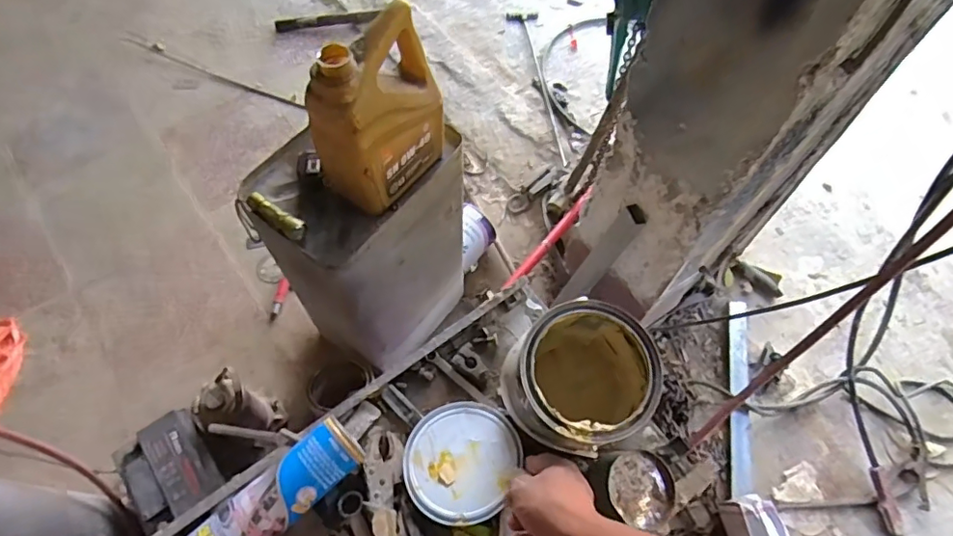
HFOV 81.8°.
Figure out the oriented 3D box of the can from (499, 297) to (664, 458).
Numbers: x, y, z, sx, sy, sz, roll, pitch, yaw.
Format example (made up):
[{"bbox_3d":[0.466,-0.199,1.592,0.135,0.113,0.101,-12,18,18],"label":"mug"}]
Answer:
[{"bbox_3d":[0.119,0.138,0.646,0.152,0.152,0.144,1,62,-1],"label":"can"}]

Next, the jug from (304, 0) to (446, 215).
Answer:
[{"bbox_3d":[-0.146,-0.237,0.852,0.100,0.270,0.215,36,67,16],"label":"jug"}]

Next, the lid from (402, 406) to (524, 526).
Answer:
[{"bbox_3d":[-0.016,0.227,0.654,0.134,0.010,0.138,-17,54,-9],"label":"lid"}]

